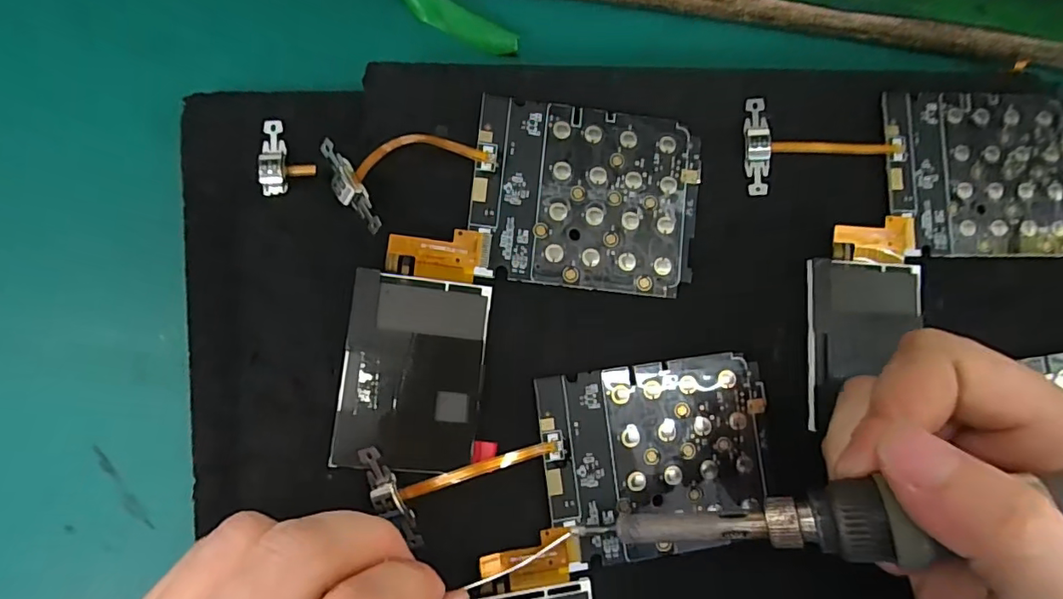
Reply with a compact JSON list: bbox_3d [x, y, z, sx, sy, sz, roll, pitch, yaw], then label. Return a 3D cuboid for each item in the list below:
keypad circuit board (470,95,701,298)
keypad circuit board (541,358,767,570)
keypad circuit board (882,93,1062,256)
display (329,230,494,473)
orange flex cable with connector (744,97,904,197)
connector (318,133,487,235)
[{"bbox_3d":[0.018,-0.035,0.179,0.075,0.004,0.061,6,83,-5],"label":"keypad circuit board"},{"bbox_3d":[0.042,0.052,0.173,0.074,0.004,0.061,-6,85,-7],"label":"keypad circuit board"},{"bbox_3d":[0.171,-0.048,0.201,0.074,0.004,0.062,-1,84,-6],"label":"keypad circuit board"},{"bbox_3d":[-0.036,0.015,0.167,0.042,0.004,0.073,6,83,-6],"label":"display"},{"bbox_3d":[0.106,-0.059,0.194,0.061,0.005,0.034,-8,85,-8],"label":"orange flex cable with connector"},{"bbox_3d":[-0.043,-0.047,0.172,0.047,0.005,0.033,-37,89,-9],"label":"connector"}]

